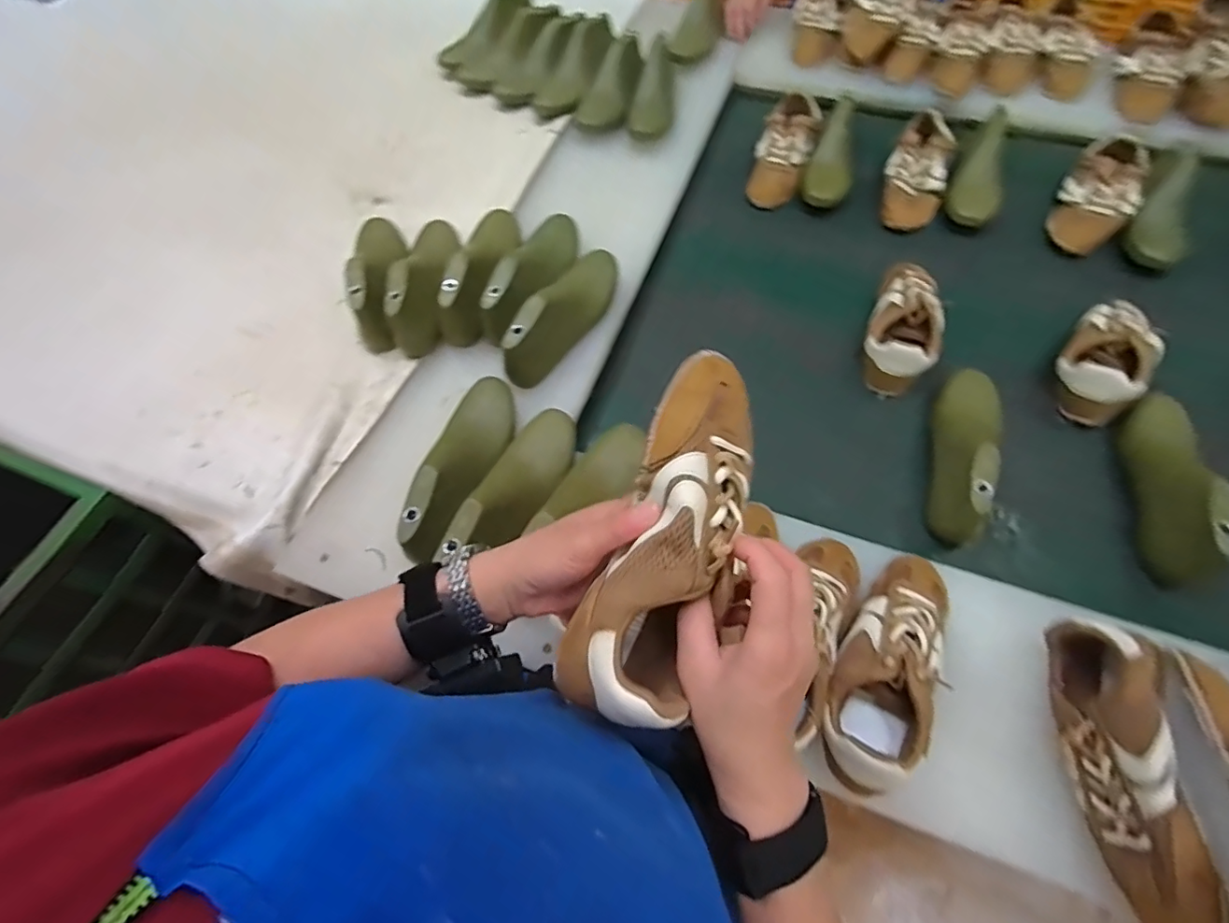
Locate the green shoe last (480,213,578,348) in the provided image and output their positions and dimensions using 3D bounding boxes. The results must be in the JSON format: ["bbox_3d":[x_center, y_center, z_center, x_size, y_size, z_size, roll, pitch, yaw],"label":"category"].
[{"bbox_3d":[-0.108,-0.261,0.717,0.072,0.073,0.231,14,65,10],"label":"green shoe last"}]

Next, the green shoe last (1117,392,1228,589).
[{"bbox_3d":[0.624,0.020,0.585,0.073,0.067,0.235,16,65,11],"label":"green shoe last"}]

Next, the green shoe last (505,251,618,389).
[{"bbox_3d":[-0.063,-0.198,0.682,0.067,0.072,0.232,24,67,15],"label":"green shoe last"}]

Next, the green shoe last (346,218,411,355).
[{"bbox_3d":[-0.327,-0.265,0.731,0.073,0.078,0.236,-13,63,-3],"label":"green shoe last"}]

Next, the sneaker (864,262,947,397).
[{"bbox_3d":[0.386,-0.181,0.712,0.090,0.064,0.190,21,66,13],"label":"sneaker"}]

